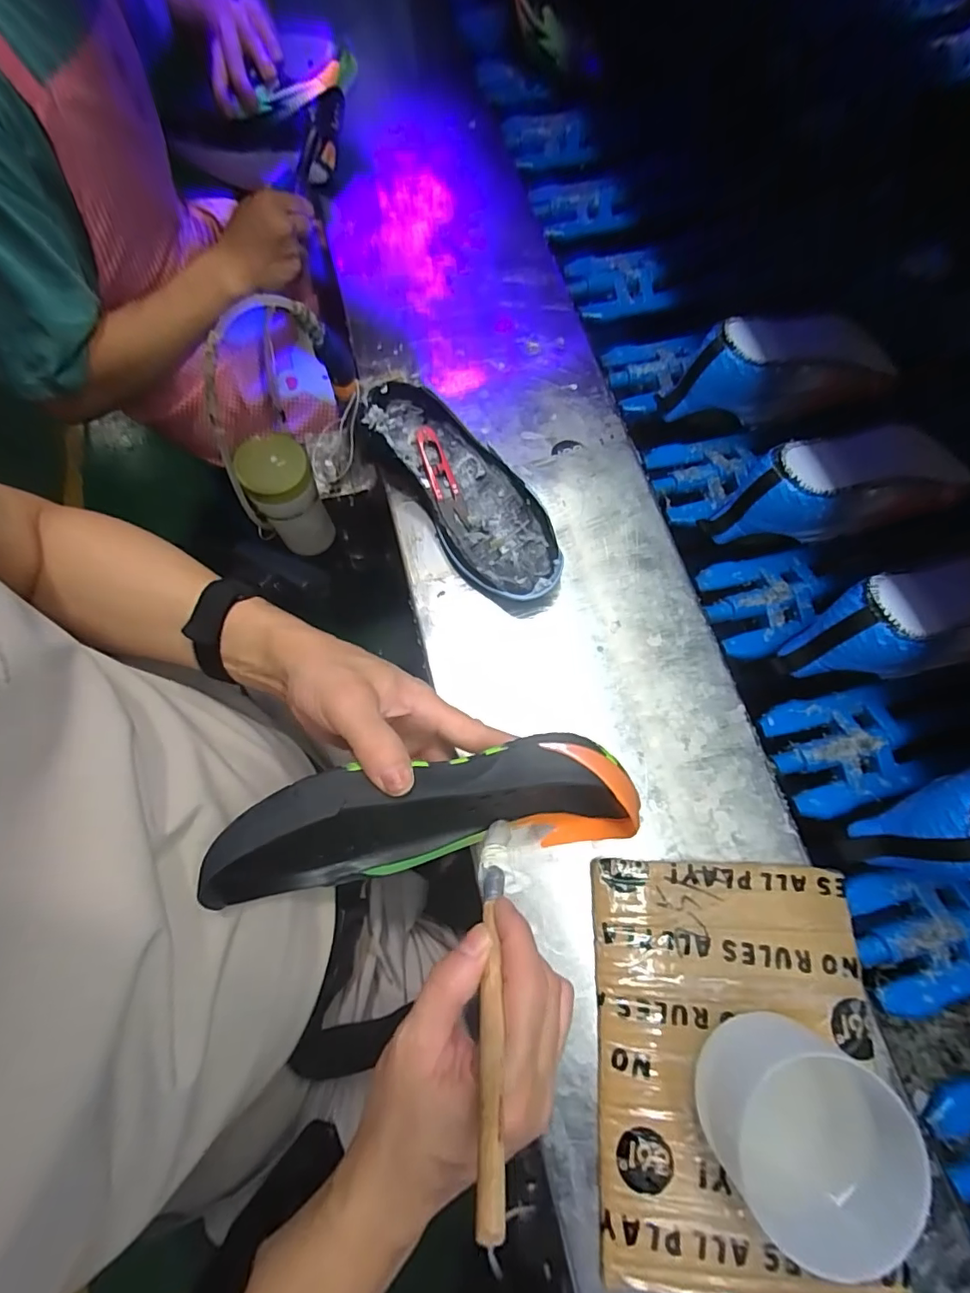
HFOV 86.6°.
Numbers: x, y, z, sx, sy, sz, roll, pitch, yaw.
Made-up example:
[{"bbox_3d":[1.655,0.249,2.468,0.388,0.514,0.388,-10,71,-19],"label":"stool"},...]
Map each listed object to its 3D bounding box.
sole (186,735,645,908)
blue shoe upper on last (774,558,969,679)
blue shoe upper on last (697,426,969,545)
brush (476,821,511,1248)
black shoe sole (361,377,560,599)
[{"bbox_3d":[-0.030,0.100,0.301,0.228,0.081,0.059,-8,71,-10],"label":"sole"},{"bbox_3d":[0.345,-0.021,0.418,0.210,0.096,0.078,-12,70,-4],"label":"blue shoe upper on last"},{"bbox_3d":[0.319,-0.145,0.467,0.228,0.091,0.082,-16,69,-3],"label":"blue shoe upper on last"},{"bbox_3d":[0.005,0.157,0.254,0.018,0.185,0.009,3,115,-1],"label":"brush"},{"bbox_3d":[-0.015,-0.137,0.448,0.093,0.045,0.237,-32,73,-11],"label":"black shoe sole"}]

